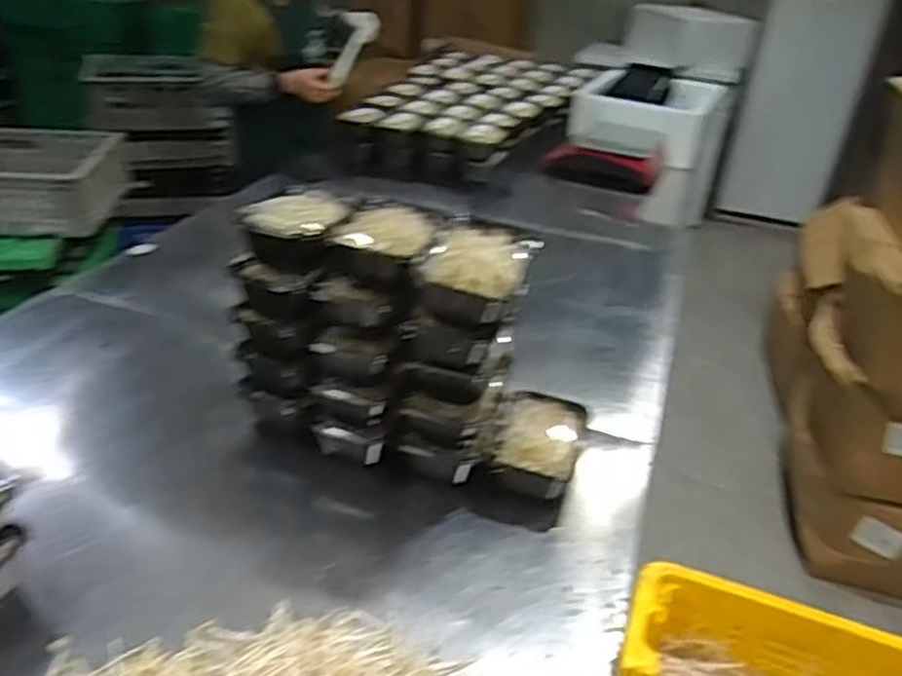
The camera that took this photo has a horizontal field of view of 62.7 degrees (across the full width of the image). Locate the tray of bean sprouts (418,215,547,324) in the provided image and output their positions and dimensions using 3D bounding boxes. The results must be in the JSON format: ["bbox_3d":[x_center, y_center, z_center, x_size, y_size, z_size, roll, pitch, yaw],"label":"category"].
[{"bbox_3d":[0.034,-0.082,0.913,0.120,0.068,0.163,16,32,16],"label":"tray of bean sprouts"}]

